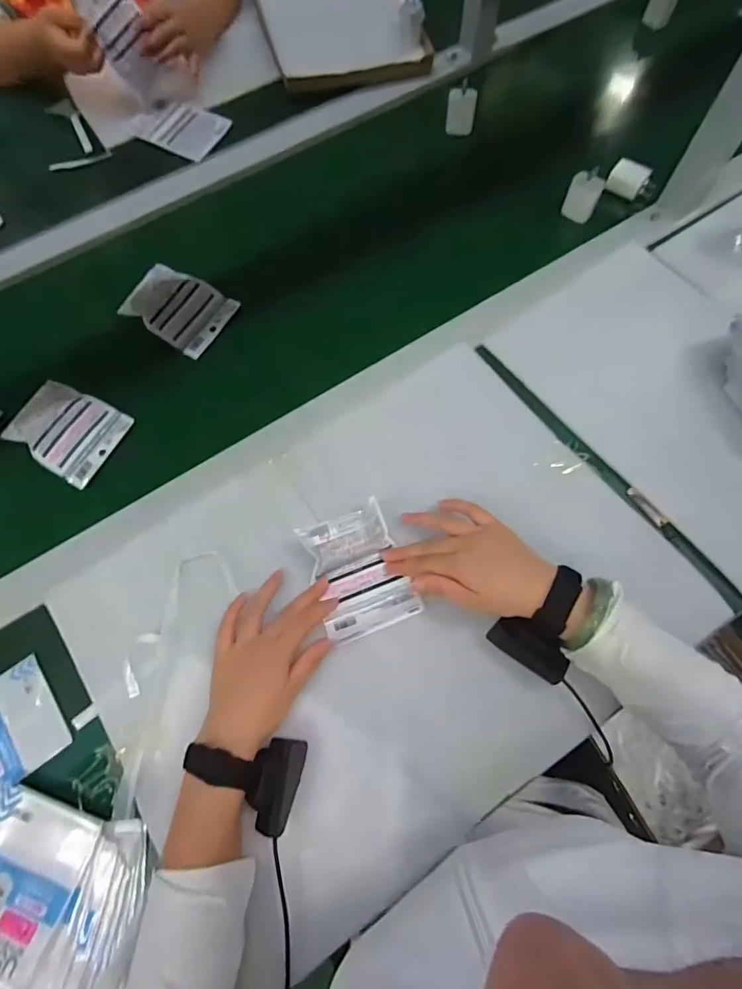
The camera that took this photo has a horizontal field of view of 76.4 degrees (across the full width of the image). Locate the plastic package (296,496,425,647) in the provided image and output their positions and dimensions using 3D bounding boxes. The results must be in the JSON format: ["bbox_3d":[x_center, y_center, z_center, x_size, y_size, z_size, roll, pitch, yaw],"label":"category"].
[{"bbox_3d":[-0.014,0.078,0.467,0.092,0.044,0.113,-23,70,-6],"label":"plastic package"}]

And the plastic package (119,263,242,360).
[{"bbox_3d":[-0.254,-0.248,0.625,0.122,0.027,0.099,28,73,11],"label":"plastic package"}]

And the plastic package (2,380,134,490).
[{"bbox_3d":[-0.359,-0.079,0.560,0.114,0.027,0.100,31,73,12],"label":"plastic package"}]

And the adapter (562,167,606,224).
[{"bbox_3d":[0.294,-0.414,0.652,0.042,0.058,0.026,19,71,8],"label":"adapter"}]

